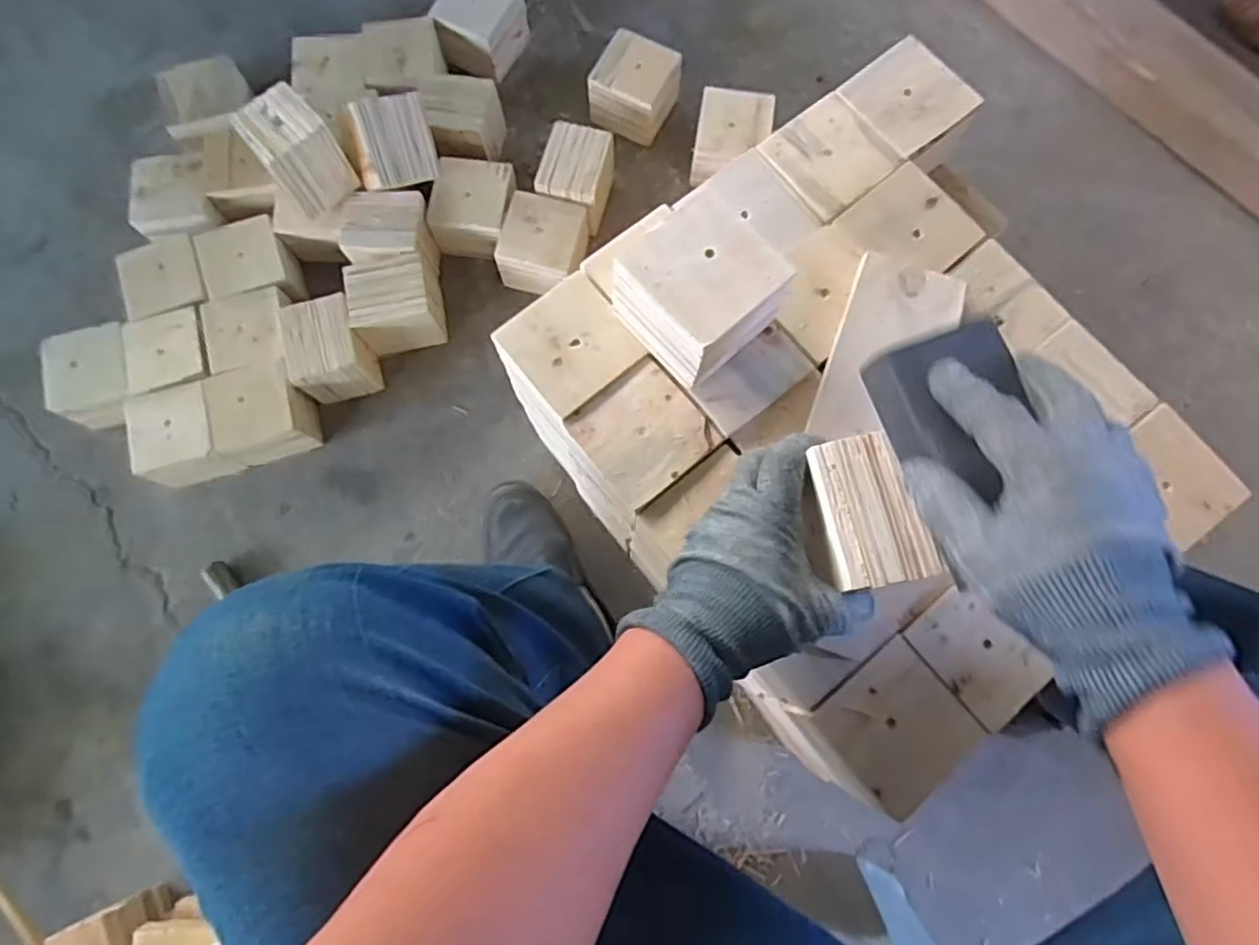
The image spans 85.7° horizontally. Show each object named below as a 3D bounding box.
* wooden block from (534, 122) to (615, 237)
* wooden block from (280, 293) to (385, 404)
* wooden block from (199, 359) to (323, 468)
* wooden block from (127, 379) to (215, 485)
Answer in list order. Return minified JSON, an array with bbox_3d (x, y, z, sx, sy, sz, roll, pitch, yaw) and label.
[{"bbox_3d":[-0.070,-0.372,0.869,0.076,0.095,0.109,13,79,4],"label":"wooden block"},{"bbox_3d":[-0.357,-0.146,0.813,0.086,0.090,0.102,-10,78,-1],"label":"wooden block"},{"bbox_3d":[-0.433,-0.068,0.811,0.102,0.073,0.104,-16,79,-2],"label":"wooden block"},{"bbox_3d":[-0.520,-0.037,0.801,0.101,0.081,0.107,-18,79,-2],"label":"wooden block"}]

